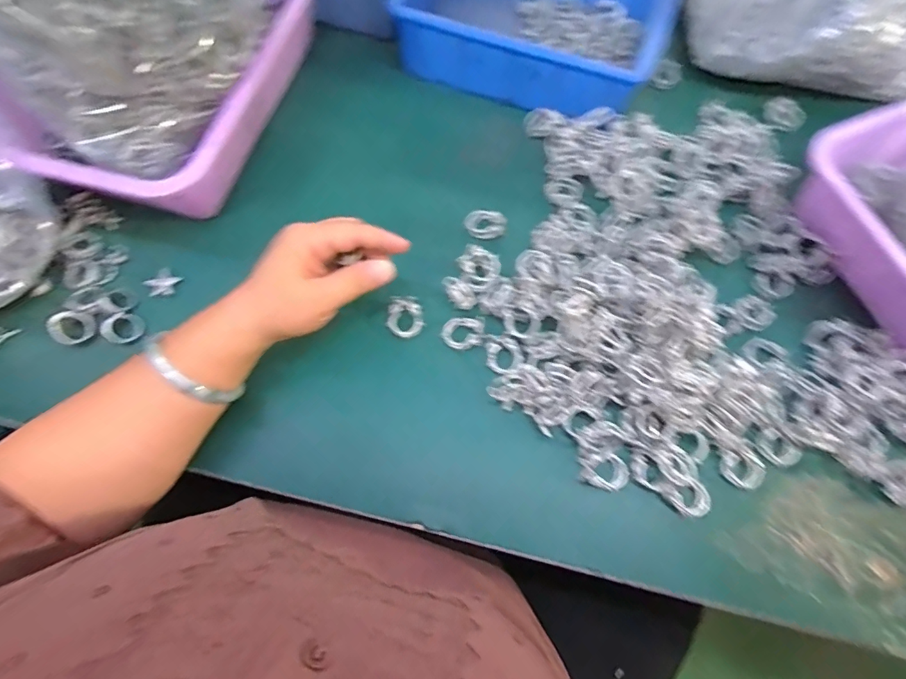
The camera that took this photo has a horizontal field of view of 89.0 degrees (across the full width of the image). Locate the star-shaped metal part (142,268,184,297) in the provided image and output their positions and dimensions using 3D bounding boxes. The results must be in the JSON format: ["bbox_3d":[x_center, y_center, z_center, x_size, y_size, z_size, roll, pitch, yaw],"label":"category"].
[{"bbox_3d":[-0.243,-0.047,0.386,0.026,0.004,0.021,-43,77,-15],"label":"star-shaped metal part"}]

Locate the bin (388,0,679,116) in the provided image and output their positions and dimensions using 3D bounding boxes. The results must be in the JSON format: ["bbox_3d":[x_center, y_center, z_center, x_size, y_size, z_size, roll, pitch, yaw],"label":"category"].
[{"bbox_3d":[0.080,-0.325,0.467,0.250,0.071,0.177,25,72,7],"label":"bin"}]

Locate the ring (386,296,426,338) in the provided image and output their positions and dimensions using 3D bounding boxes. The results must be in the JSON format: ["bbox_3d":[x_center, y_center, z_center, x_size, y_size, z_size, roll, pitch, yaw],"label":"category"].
[{"bbox_3d":[-0.038,-0.018,0.377,0.029,0.011,0.032,1,71,-2],"label":"ring"}]

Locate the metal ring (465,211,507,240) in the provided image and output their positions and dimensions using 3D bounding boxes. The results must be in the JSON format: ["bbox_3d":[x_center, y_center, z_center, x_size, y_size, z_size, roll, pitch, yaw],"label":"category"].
[{"bbox_3d":[0.030,-0.103,0.413,0.035,0.013,0.026,1,71,-1],"label":"metal ring"}]

